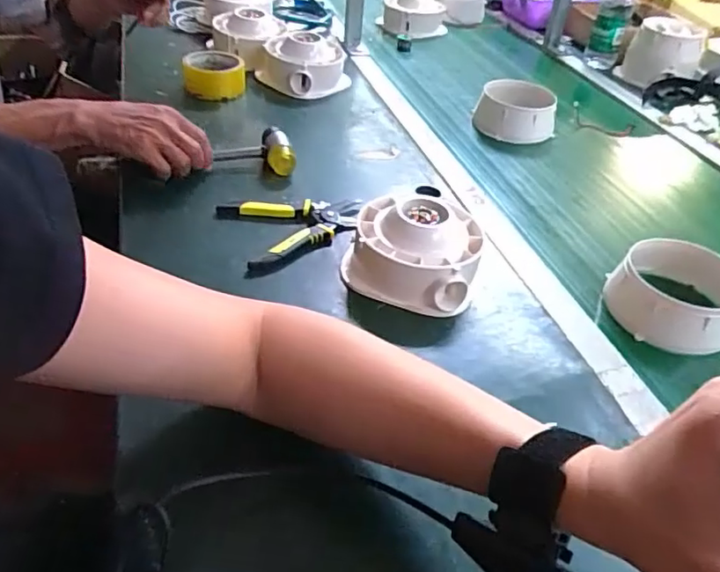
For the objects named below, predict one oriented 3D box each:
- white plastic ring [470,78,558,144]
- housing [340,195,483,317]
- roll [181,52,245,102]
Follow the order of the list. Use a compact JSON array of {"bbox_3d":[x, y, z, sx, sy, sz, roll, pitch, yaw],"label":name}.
[{"bbox_3d":[0.243,-0.275,0.907,0.121,0.057,0.123,13,40,8],"label":"white plastic ring"},{"bbox_3d":[0.051,-0.041,0.584,0.137,0.066,0.115,13,40,8],"label":"housing"},{"bbox_3d":[-0.221,-0.322,0.887,0.091,0.051,0.100,-3,40,-11],"label":"roll"}]

